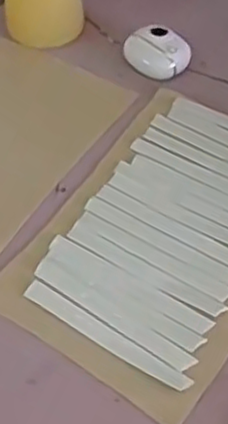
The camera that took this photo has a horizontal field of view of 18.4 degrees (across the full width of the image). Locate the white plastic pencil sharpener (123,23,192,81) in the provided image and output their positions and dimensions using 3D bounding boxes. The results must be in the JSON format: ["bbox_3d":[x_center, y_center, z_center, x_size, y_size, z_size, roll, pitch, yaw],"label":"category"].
[{"bbox_3d":[0.035,-0.132,0.579,0.050,0.025,0.037,36,59,26],"label":"white plastic pencil sharpener"}]

